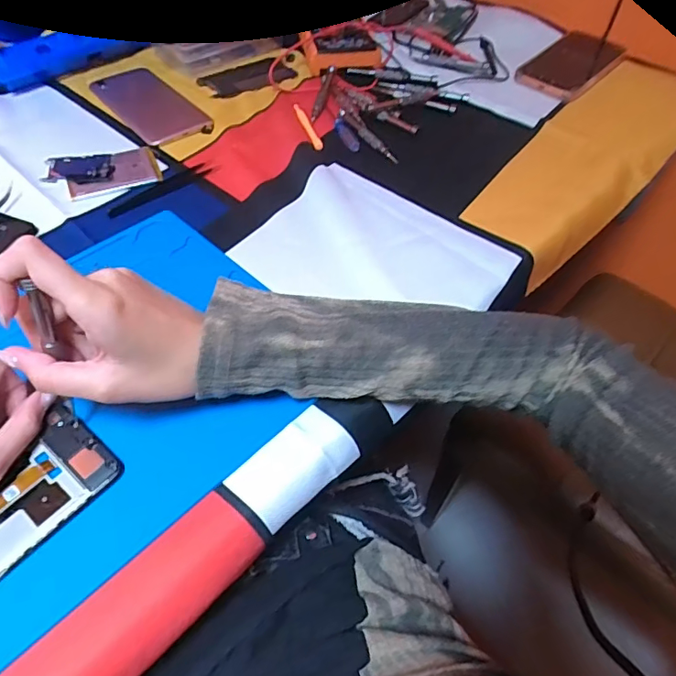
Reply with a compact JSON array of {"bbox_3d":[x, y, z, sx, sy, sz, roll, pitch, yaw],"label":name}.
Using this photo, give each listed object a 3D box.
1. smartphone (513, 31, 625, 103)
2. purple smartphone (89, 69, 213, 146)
[{"bbox_3d":[0.292,-0.341,0.636,0.082,0.006,0.178,36,59,22],"label":"smartphone"},{"bbox_3d":[-0.201,-0.251,0.549,0.074,0.004,0.155,-32,61,-24],"label":"purple smartphone"}]

